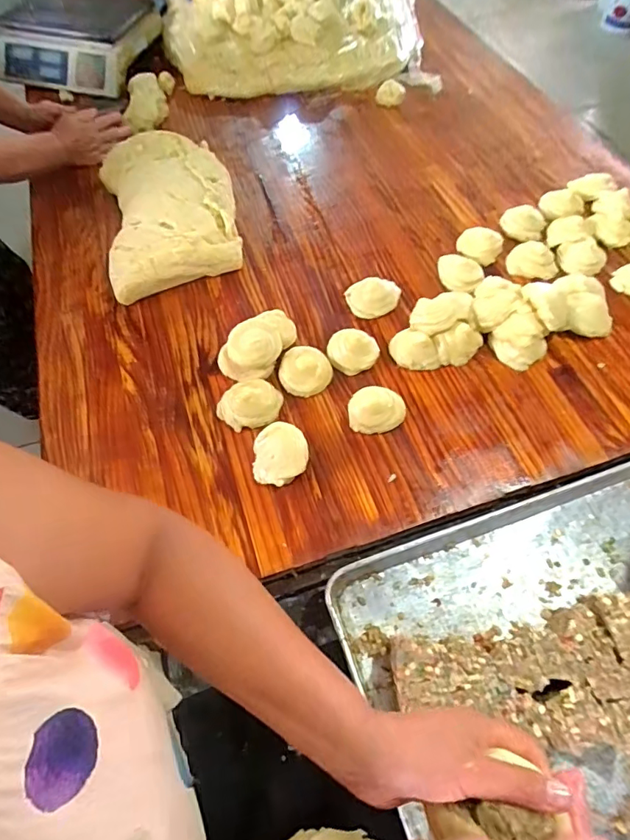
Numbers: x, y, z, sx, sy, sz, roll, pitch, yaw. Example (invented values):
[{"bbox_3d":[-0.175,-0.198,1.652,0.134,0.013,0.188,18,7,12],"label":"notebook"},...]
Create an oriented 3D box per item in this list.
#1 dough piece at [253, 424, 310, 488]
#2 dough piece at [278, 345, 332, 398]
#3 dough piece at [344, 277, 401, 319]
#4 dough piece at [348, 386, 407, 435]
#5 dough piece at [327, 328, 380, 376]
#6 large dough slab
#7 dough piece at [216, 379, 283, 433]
[{"bbox_3d":[-0.048,0.047,0.646,0.075,0.044,0.075,1,60,2],"label":"dough piece"},{"bbox_3d":[-0.014,-0.080,0.729,0.077,0.031,0.083,-1,60,1],"label":"dough piece"},{"bbox_3d":[0.100,-0.208,0.810,0.090,0.029,0.071,-13,61,-6],"label":"dough piece"},{"bbox_3d":[0.091,-0.018,0.689,0.083,0.032,0.070,-3,60,-1],"label":"dough piece"},{"bbox_3d":[0.060,-0.107,0.746,0.078,0.034,0.070,8,61,6],"label":"dough piece"},{"bbox_3d":[-0.279,-0.415,0.901,0.243,0.072,0.414,-14,61,-7],"label":"large dough slab"},{"bbox_3d":[-0.097,-0.025,0.699,0.094,0.027,0.075,-10,61,-4],"label":"dough piece"}]

